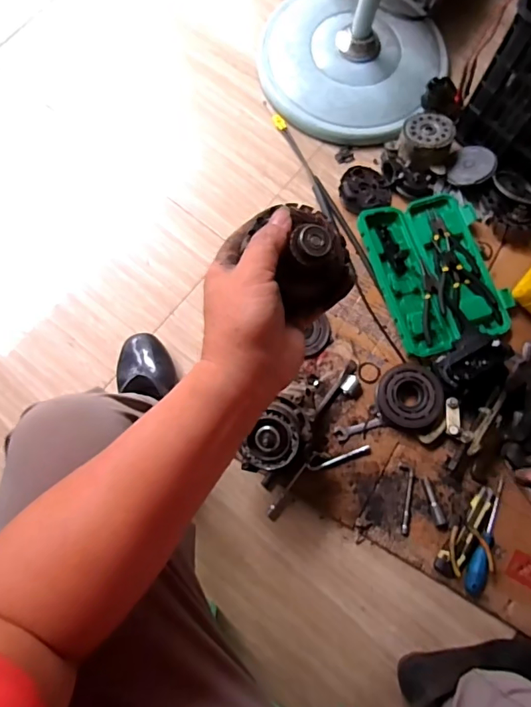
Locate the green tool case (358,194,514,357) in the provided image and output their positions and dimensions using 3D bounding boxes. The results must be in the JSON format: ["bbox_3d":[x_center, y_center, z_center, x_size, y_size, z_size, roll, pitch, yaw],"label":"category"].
[{"bbox_3d":[0.310,-0.151,0.883,0.219,0.035,0.290,-17,78,-5],"label":"green tool case"}]

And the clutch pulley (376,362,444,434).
[{"bbox_3d":[0.248,0.076,0.828,0.108,0.042,0.116,0,77,-1],"label":"clutch pulley"}]

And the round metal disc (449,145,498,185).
[{"bbox_3d":[0.398,-0.363,0.928,0.082,0.007,0.090,-12,61,22],"label":"round metal disc"}]

